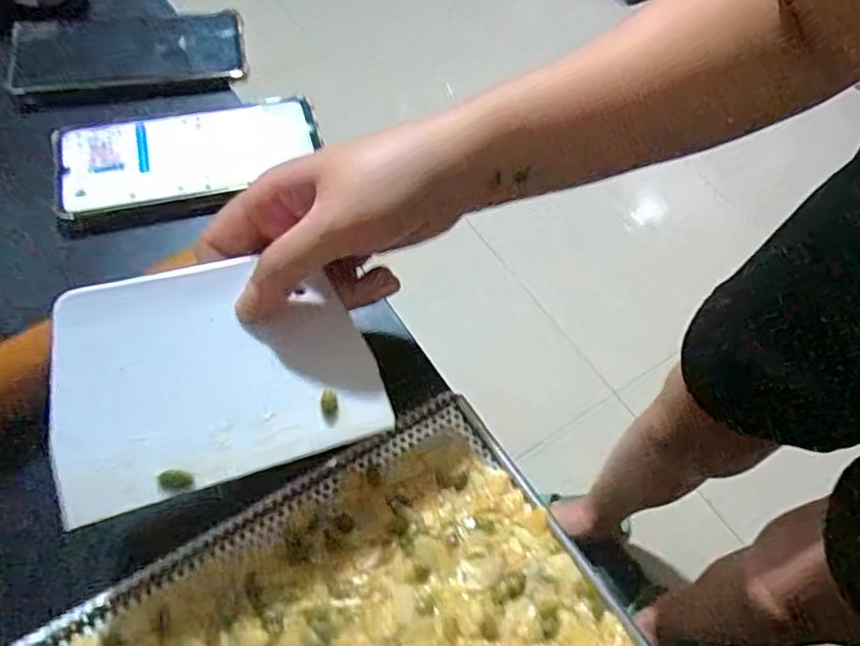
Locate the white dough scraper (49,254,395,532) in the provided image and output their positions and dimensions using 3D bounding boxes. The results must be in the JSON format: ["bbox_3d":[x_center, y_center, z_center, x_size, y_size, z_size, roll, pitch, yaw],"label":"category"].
[{"bbox_3d":[-0.090,0.019,0.260,0.126,0.004,0.091,-15,77,-21],"label":"white dough scraper"}]

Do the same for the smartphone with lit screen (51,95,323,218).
[{"bbox_3d":[-0.157,-0.113,0.403,0.164,0.009,0.072,-14,62,-12],"label":"smartphone with lit screen"}]

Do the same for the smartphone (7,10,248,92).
[{"bbox_3d":[-0.219,-0.199,0.449,0.157,0.012,0.070,-9,61,-10],"label":"smartphone"}]

